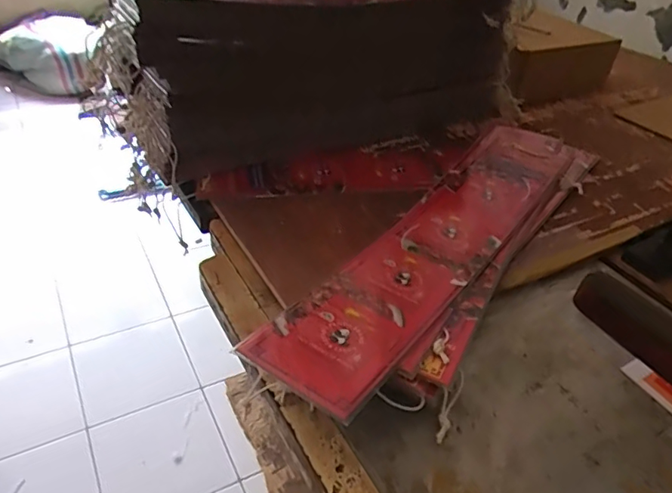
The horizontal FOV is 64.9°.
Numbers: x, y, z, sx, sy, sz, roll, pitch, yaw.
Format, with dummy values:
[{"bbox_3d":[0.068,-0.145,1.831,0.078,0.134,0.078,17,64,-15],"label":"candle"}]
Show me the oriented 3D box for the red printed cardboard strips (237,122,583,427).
[{"bbox_3d":[0.139,-0.026,0.599,0.114,0.014,0.601,27,40,23],"label":"red printed cardboard strips"}]

